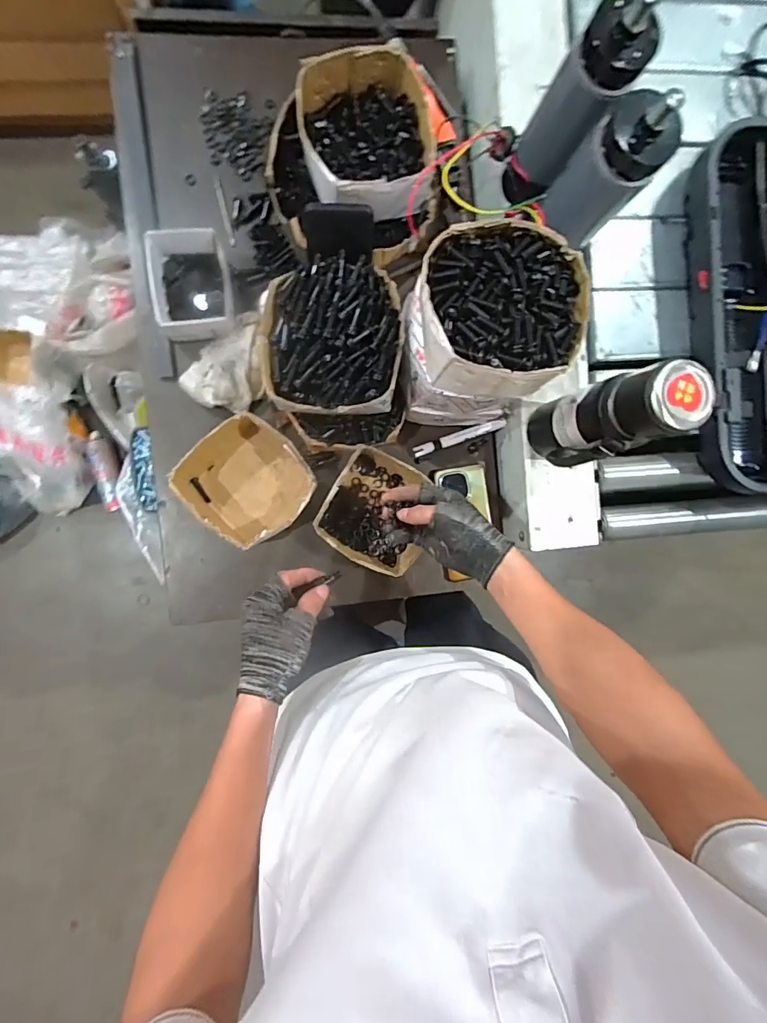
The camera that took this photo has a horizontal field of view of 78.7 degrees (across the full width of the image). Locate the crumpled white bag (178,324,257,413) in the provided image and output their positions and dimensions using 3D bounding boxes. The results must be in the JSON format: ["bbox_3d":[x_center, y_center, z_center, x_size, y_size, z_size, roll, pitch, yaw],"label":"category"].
[{"bbox_3d":[-0.222,-0.195,0.635,0.095,0.044,0.113,6,91,-7],"label":"crumpled white bag"}]

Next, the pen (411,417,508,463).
[{"bbox_3d":[0.111,-0.108,0.684,0.141,0.019,0.019,-21,94,-6],"label":"pen"}]

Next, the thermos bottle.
[{"bbox_3d":[0.243,-0.104,0.503,0.085,0.201,0.077,-27,95,-5],"label":"thermos bottle"}]

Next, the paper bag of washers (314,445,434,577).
[{"bbox_3d":[-0.010,0.001,0.643,0.128,0.072,0.130,31,88,-7],"label":"paper bag of washers"}]

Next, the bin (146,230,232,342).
[{"bbox_3d":[-0.252,-0.297,0.620,0.101,0.056,0.125,-3,92,-7],"label":"bin"}]

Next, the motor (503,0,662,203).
[{"bbox_3d":[0.200,-0.431,0.525,0.070,0.233,0.070,26,88,-7],"label":"motor"}]

